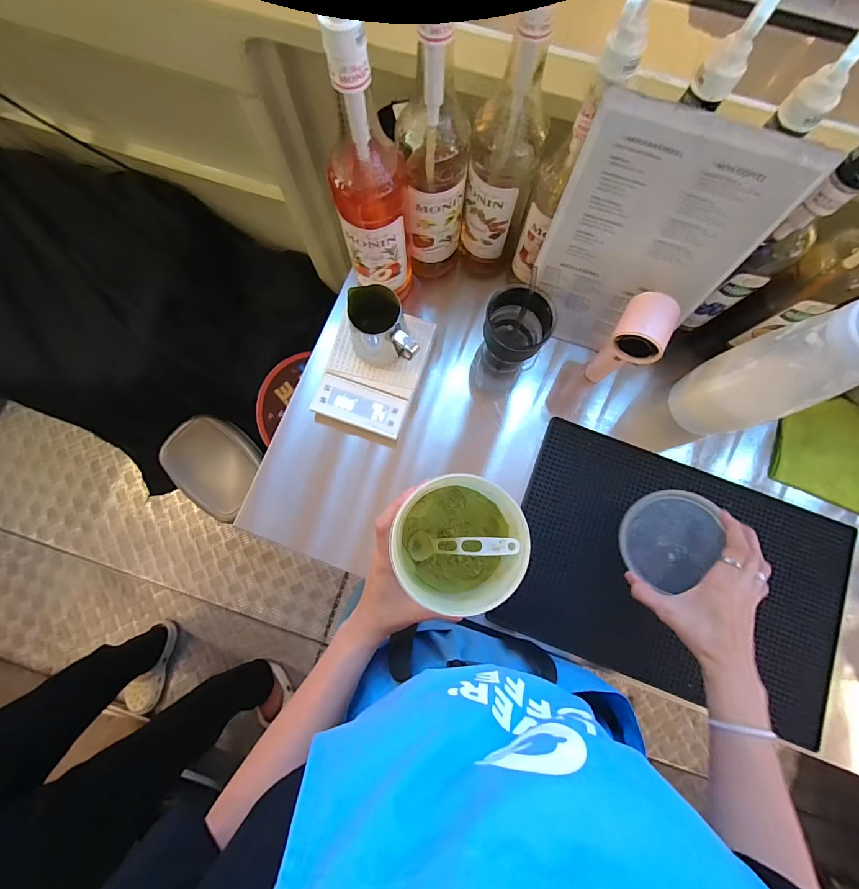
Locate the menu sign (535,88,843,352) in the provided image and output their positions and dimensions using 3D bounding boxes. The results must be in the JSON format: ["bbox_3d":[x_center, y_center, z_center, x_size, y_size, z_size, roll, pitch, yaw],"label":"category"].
[{"bbox_3d":[0.239,-0.214,0.452,0.203,0.283,0.010,18,65,4],"label":"menu sign"}]

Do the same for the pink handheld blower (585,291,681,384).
[{"bbox_3d":[0.249,-0.127,0.507,0.059,0.157,0.062,24,80,4],"label":"pink handheld blower"}]

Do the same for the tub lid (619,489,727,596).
[{"bbox_3d":[0.296,0.115,0.484,0.103,0.007,0.119,20,82,18],"label":"tub lid"}]

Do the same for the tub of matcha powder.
[{"bbox_3d":[0.027,0.102,0.420,0.119,0.107,0.123,0,80,-1],"label":"tub of matcha powder"}]

